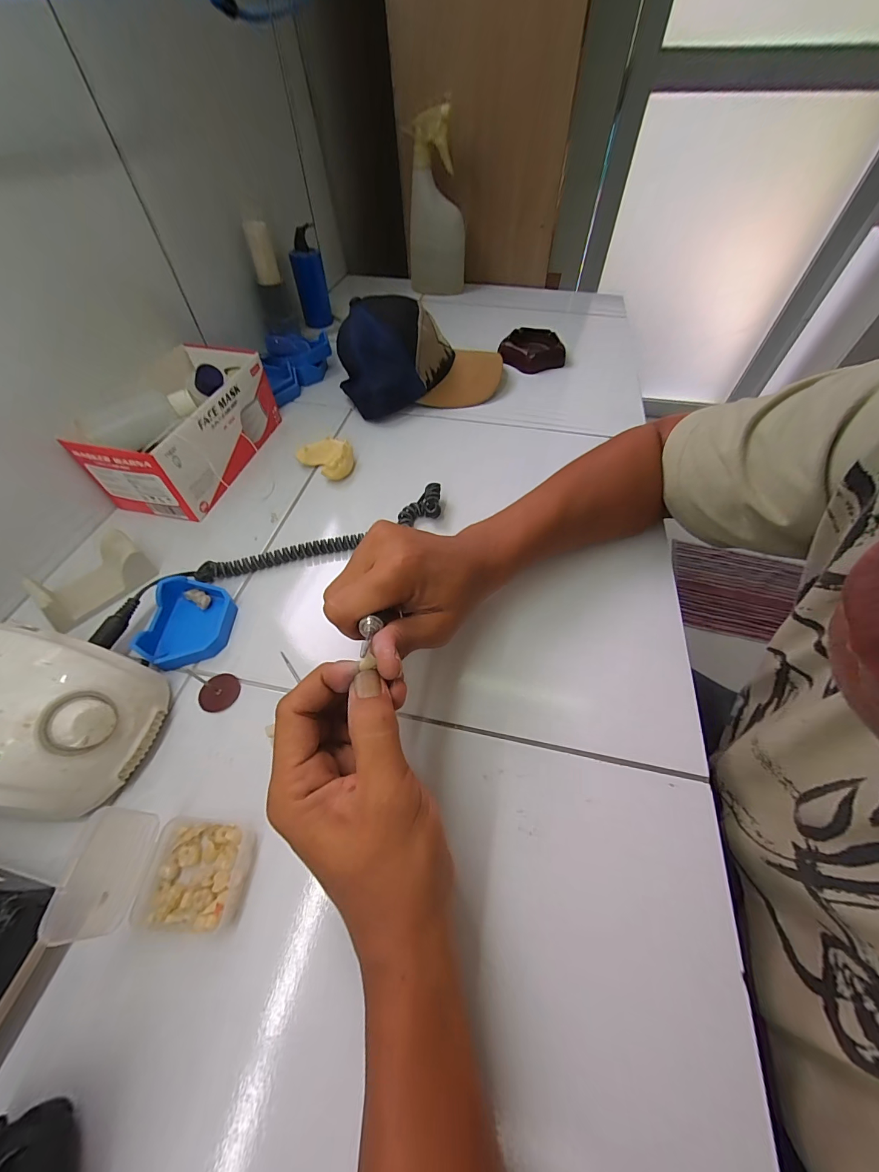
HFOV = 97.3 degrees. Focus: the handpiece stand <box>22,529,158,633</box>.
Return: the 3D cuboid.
[{"bbox_3d":[-0.314,-0.006,0.351,0.052,0.027,0.086,35,62,22],"label":"handpiece stand"}]

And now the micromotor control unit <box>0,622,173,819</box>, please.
[{"bbox_3d":[-0.273,0.083,0.254,0.136,0.076,0.099,8,56,6],"label":"micromotor control unit"}]

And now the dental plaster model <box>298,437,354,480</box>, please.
[{"bbox_3d":[-0.130,-0.150,0.459,0.063,0.033,0.048,37,63,23],"label":"dental plaster model"}]

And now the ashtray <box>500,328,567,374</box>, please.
[{"bbox_3d":[0.143,-0.375,0.612,0.094,0.027,0.094,0,55,0],"label":"ashtray"}]

